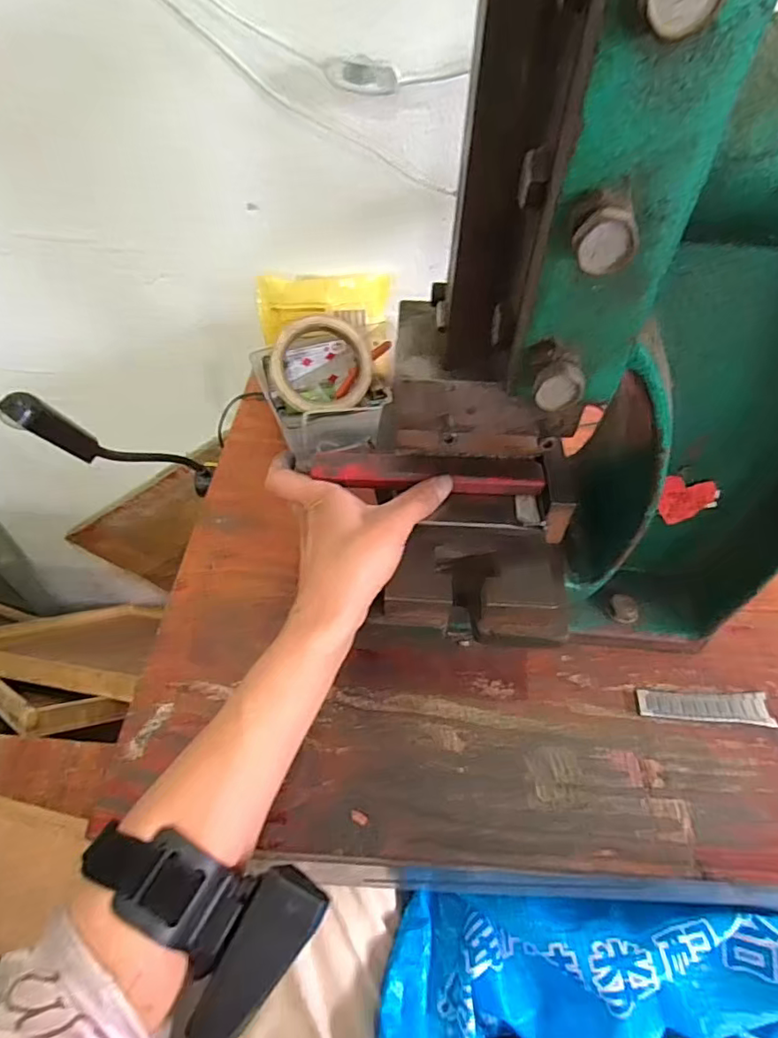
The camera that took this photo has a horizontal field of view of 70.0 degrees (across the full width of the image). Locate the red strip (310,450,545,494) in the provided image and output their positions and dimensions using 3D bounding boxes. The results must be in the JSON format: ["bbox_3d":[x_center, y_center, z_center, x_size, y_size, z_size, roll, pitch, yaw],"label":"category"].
[{"bbox_3d":[0.026,-0.032,0.367,0.148,0.011,0.026,3,50,1],"label":"red strip"}]

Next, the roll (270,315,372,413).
[{"bbox_3d":[-0.074,-0.154,0.558,0.094,0.024,0.094,-5,87,-15],"label":"roll"}]

